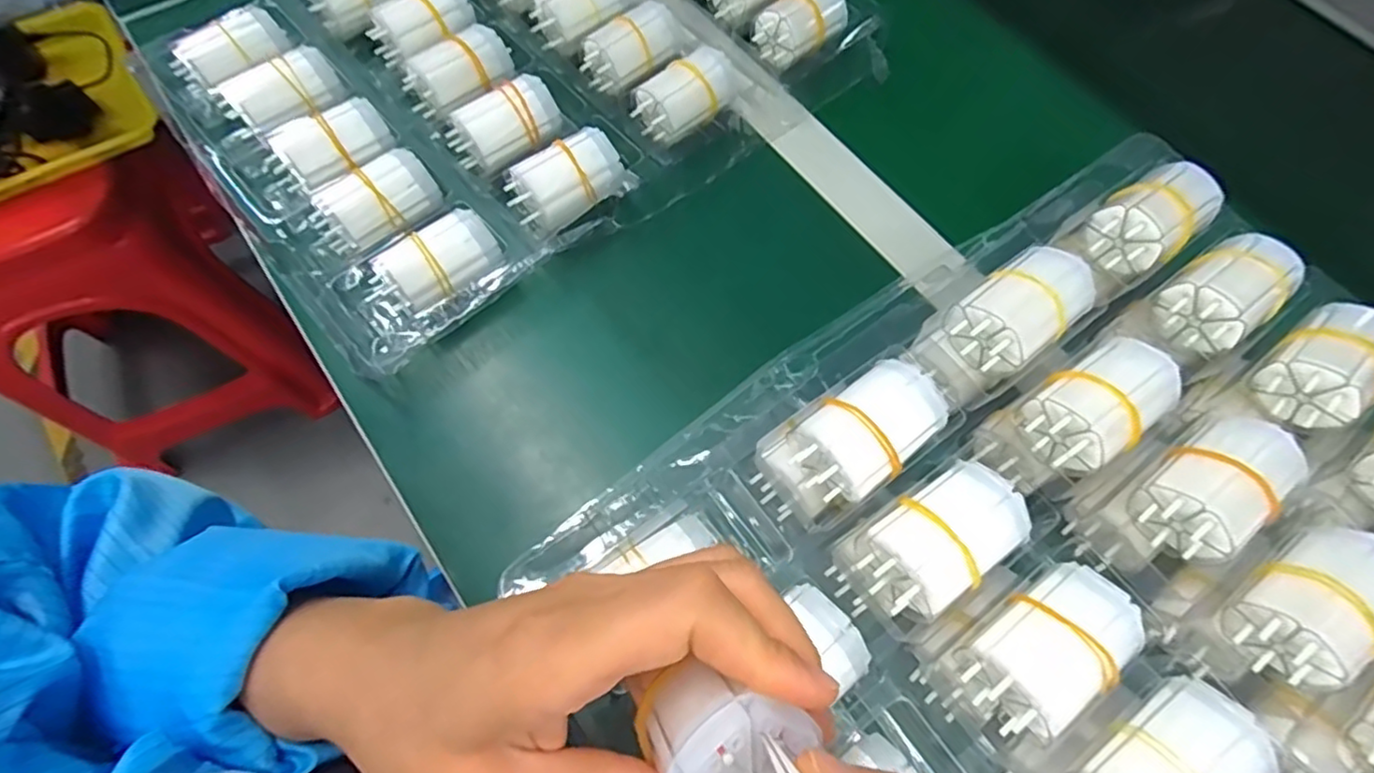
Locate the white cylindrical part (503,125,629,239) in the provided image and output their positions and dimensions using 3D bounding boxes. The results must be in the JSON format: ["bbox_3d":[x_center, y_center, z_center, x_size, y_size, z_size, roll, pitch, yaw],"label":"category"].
[{"bbox_3d":[-0.066,-0.113,0.352,0.061,0.030,0.038,-38,74,-17],"label":"white cylindrical part"}]

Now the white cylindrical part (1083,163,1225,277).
[{"bbox_3d":[0.237,-0.086,0.318,0.061,0.029,0.039,-33,72,-15],"label":"white cylindrical part"}]

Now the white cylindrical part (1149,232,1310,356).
[{"bbox_3d":[0.258,-0.045,0.300,0.058,0.029,0.039,-34,73,-16],"label":"white cylindrical part"}]

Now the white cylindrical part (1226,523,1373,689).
[{"bbox_3d":[0.242,0.082,0.240,0.058,0.028,0.035,-31,72,-15],"label":"white cylindrical part"}]

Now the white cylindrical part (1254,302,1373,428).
[{"bbox_3d":[0.294,-0.013,0.289,0.036,0.029,0.057,42,71,14],"label":"white cylindrical part"}]

